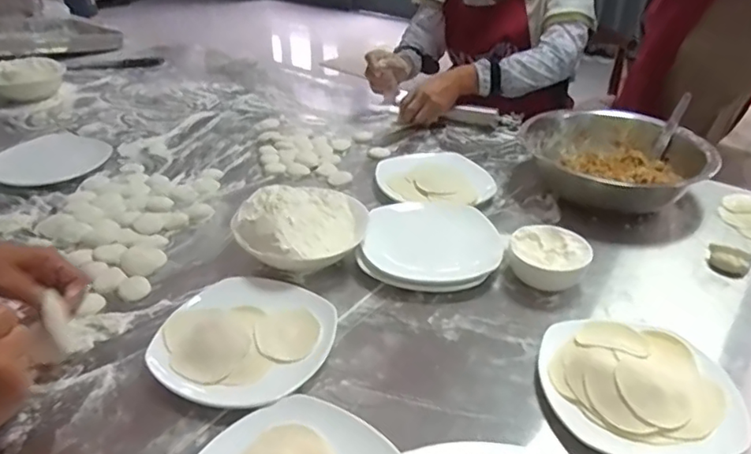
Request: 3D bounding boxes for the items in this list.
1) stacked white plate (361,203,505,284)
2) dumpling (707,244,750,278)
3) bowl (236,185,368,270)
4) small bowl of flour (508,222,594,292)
[{"bbox_3d":[0.076,0.019,0.750,0.175,0.050,0.128,1,32,1],"label":"stacked white plate"},{"bbox_3d":[0.460,0.045,0.746,0.049,0.028,0.036,23,38,32],"label":"dumpling"},{"bbox_3d":[-0.091,0.003,0.731,0.157,0.079,0.168,0,32,0],"label":"bowl"},{"bbox_3d":[0.219,0.040,0.719,0.093,0.049,0.086,0,32,0],"label":"small bowl of flour"}]

